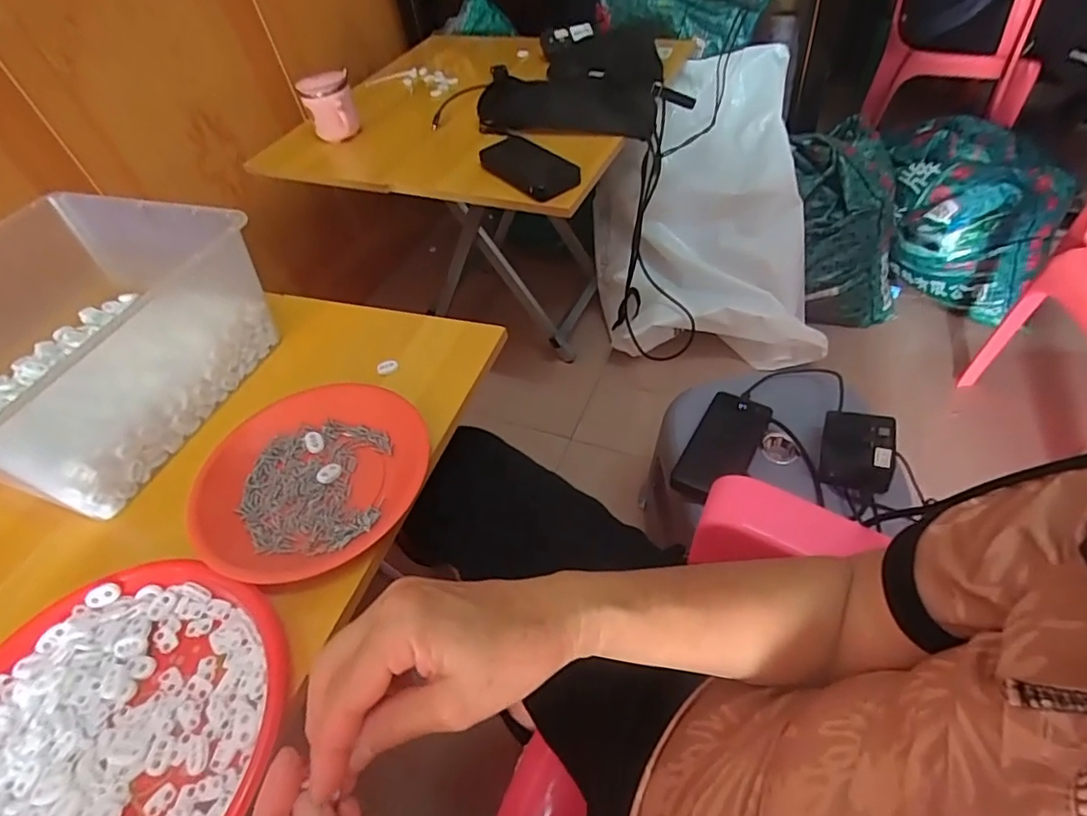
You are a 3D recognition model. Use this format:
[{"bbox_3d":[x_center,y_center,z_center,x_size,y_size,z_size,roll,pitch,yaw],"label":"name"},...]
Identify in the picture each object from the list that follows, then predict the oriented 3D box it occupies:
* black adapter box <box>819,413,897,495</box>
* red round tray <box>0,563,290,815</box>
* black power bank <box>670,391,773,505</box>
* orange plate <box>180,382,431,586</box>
[{"bbox_3d":[0.361,0.051,0.665,0.074,0.054,0.081,11,53,17],"label":"black adapter box"},{"bbox_3d":[-0.291,0.220,0.368,0.238,0.016,0.228,-3,50,3],"label":"red round tray"},{"bbox_3d":[0.222,0.048,0.710,0.078,0.025,0.158,30,70,11],"label":"black power bank"},{"bbox_3d":[-0.199,0.060,0.494,0.181,0.029,0.196,12,53,18],"label":"orange plate"}]

